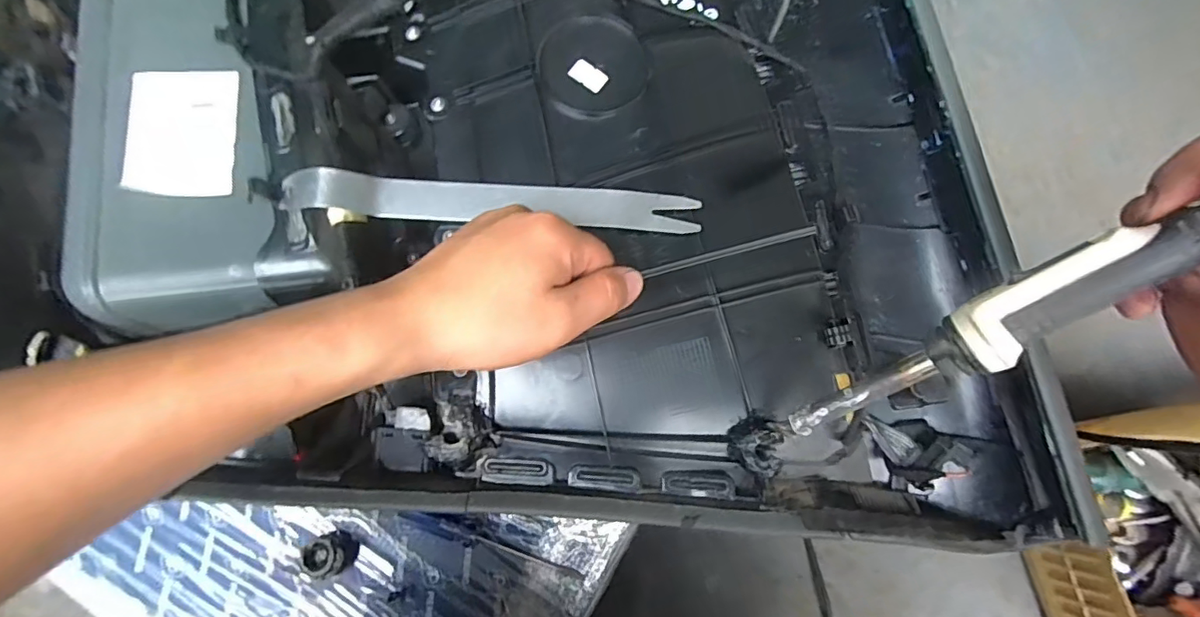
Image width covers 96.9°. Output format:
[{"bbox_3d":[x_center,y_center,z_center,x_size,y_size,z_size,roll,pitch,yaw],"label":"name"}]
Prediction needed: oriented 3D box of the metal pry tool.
[{"bbox_3d":[-0.062,-0.060,0.302,0.234,0.016,0.024,3,79,-1],"label":"metal pry tool"}]

